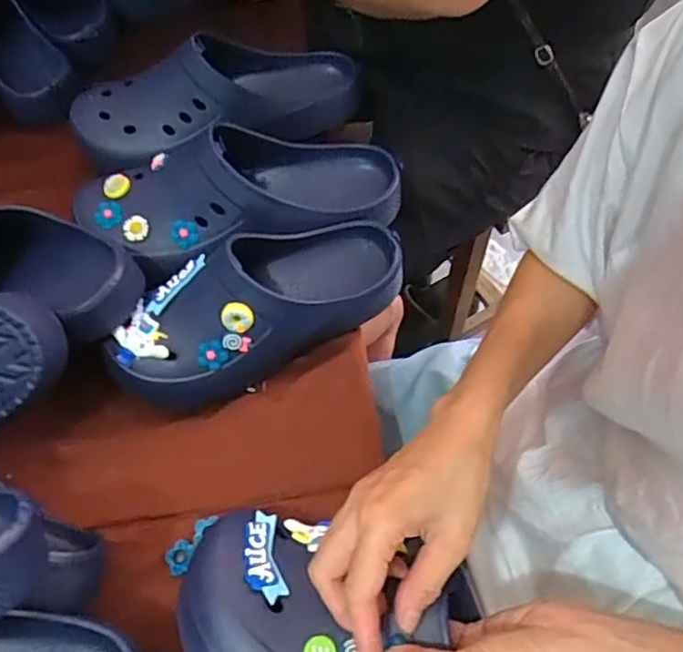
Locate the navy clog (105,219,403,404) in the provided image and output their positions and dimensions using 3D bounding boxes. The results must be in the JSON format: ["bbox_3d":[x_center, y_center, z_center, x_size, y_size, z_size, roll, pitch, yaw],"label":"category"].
[{"bbox_3d":[-0.070,-0.021,0.507,0.245,0.081,0.114,-14,63,-4],"label":"navy clog"}]

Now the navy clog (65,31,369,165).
[{"bbox_3d":[-0.124,-0.232,0.609,0.288,0.083,0.092,-14,63,-4],"label":"navy clog"}]

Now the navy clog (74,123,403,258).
[{"bbox_3d":[-0.090,-0.115,0.554,0.290,0.090,0.098,-13,63,-3],"label":"navy clog"}]

